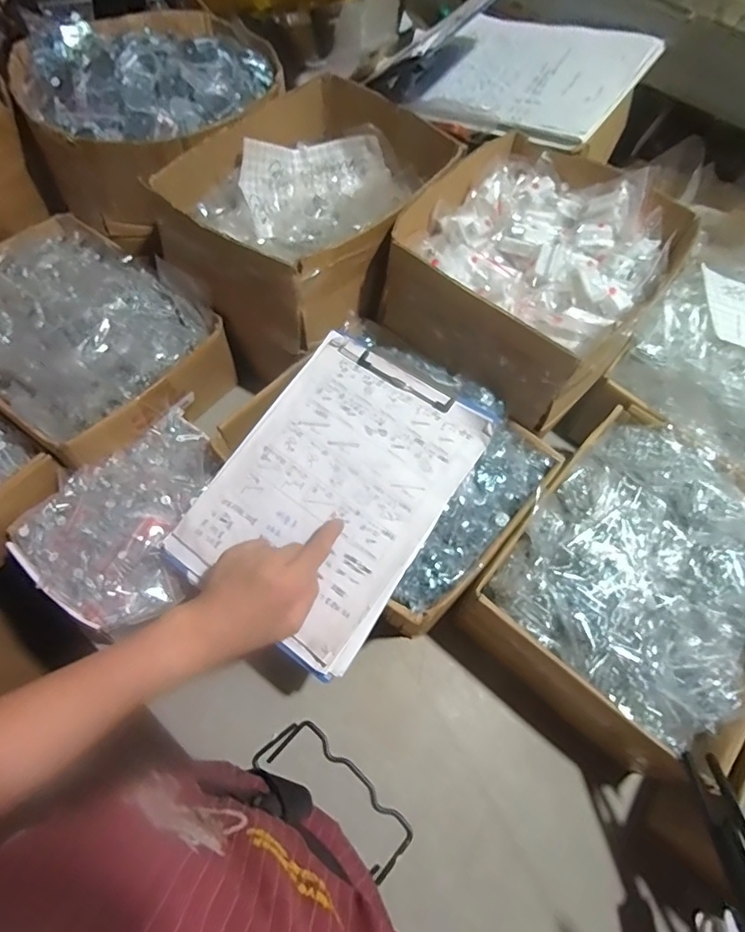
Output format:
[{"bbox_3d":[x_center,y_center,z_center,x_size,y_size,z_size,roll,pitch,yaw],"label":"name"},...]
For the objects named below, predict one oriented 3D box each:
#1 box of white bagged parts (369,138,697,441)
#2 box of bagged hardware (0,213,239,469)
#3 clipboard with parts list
[{"bbox_3d":[0.196,-0.237,0.604,0.279,0.142,0.301,36,66,14],"label":"box of white bagged parts"},{"bbox_3d":[-0.379,-0.163,0.637,0.327,0.125,0.247,36,66,14],"label":"box of bagged hardware"},{"bbox_3d":[-0.040,0.019,0.503,0.217,0.009,0.304,31,77,15],"label":"clipboard with parts list"}]

